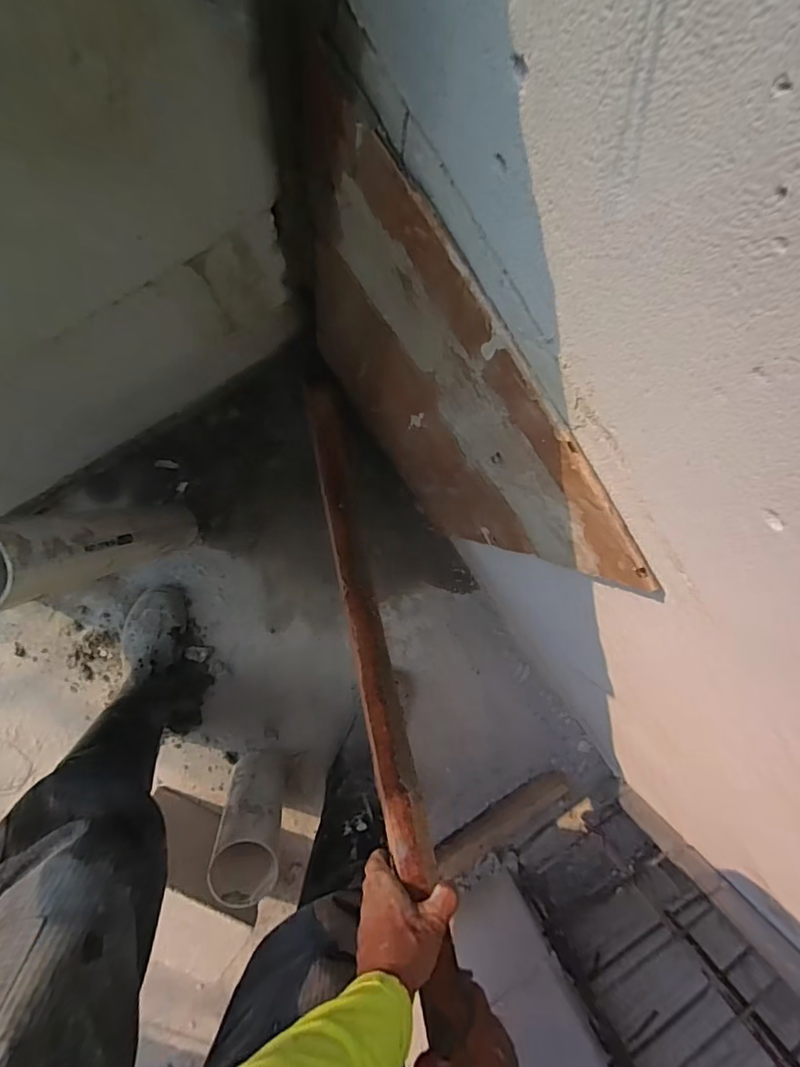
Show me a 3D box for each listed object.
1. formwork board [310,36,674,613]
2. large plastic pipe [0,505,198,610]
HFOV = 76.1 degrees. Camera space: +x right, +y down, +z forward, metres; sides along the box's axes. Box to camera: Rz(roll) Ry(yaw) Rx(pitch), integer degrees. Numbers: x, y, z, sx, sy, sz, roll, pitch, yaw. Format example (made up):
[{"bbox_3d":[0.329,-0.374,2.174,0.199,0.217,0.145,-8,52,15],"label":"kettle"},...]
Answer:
[{"bbox_3d":[0.018,-0.131,0.543,0.019,0.511,0.353,-35,99,-4],"label":"formwork board"},{"bbox_3d":[-0.349,0.003,0.602,0.087,0.463,0.075,-1,95,-8],"label":"large plastic pipe"}]

